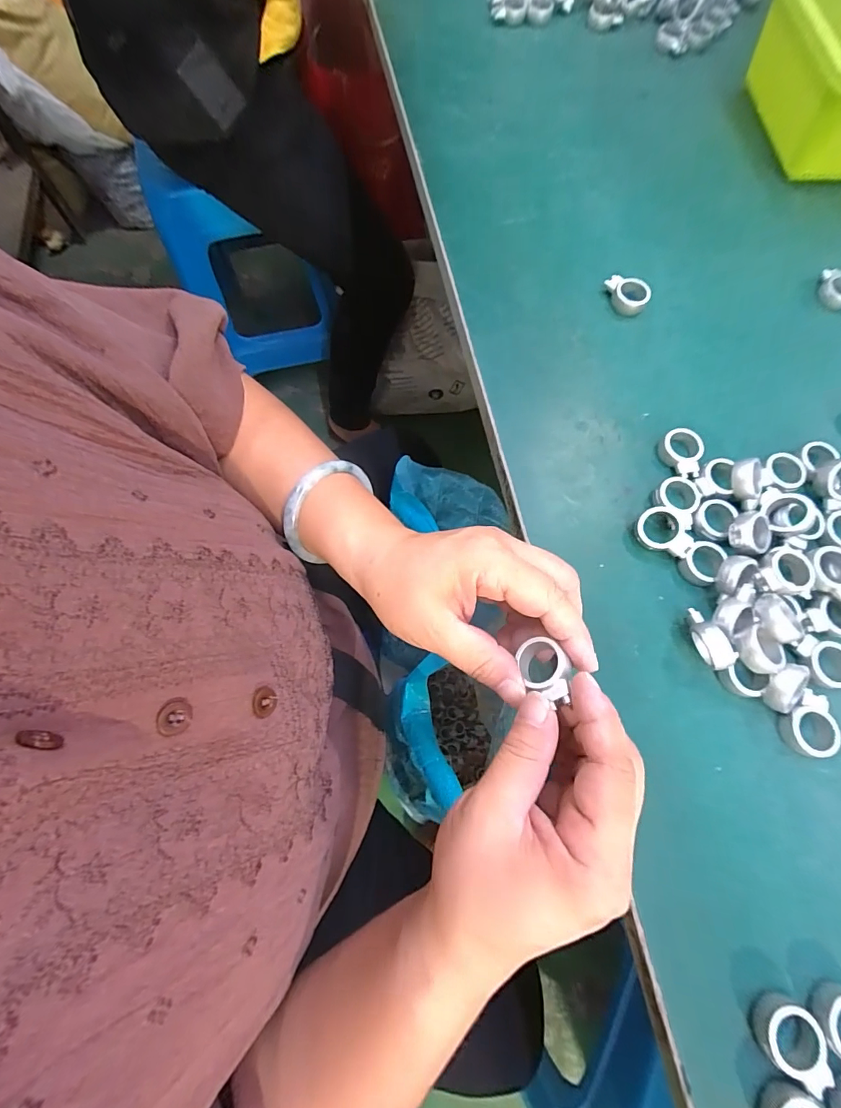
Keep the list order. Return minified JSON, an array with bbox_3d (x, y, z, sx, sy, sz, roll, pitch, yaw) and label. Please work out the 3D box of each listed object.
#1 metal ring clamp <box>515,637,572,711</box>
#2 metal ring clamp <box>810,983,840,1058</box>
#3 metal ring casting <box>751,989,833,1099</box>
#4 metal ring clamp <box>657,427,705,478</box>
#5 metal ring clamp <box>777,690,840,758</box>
[{"bbox_3d":[0.060,0.056,0.205,0.021,0.012,0.030,-20,57,25],"label":"metal ring clamp"},{"bbox_3d":[0.196,0.214,0.194,0.036,0.008,0.025,35,75,9],"label":"metal ring clamp"},{"bbox_3d":[0.167,0.218,0.193,0.030,0.007,0.028,22,73,6],"label":"metal ring casting"},{"bbox_3d":[0.170,-0.066,0.284,0.026,0.009,0.033,11,77,11],"label":"metal ring clamp"},{"bbox_3d":[0.210,0.092,0.236,0.025,0.012,0.033,7,72,1],"label":"metal ring clamp"}]

